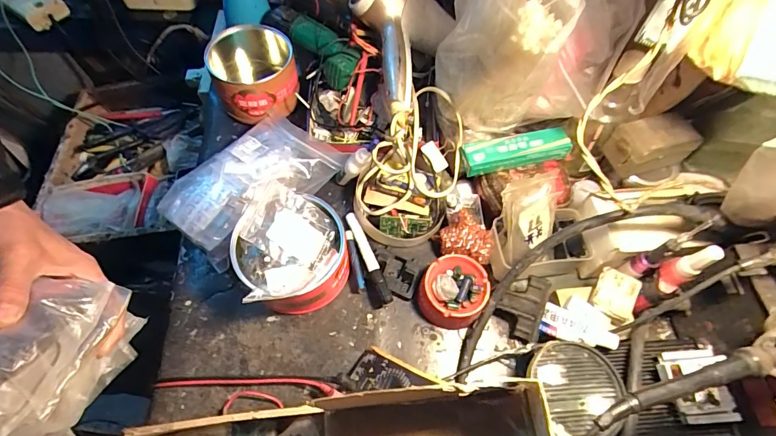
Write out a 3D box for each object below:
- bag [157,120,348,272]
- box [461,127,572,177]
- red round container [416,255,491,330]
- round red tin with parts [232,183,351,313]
[{"bbox_3d":[-0.184,-0.047,0.540,0.147,0.046,0.219,35,68,16],"label":"bag"},{"bbox_3d":[0.169,-0.091,0.529,0.142,0.030,0.040,-11,63,-6],"label":"box"},{"bbox_3d":[0.080,0.089,0.492,0.080,0.042,0.081,0,63,0],"label":"red round container"},{"bbox_3d":[-0.112,0.036,0.470,0.122,0.113,0.127,0,63,0],"label":"round red tin with parts"}]

